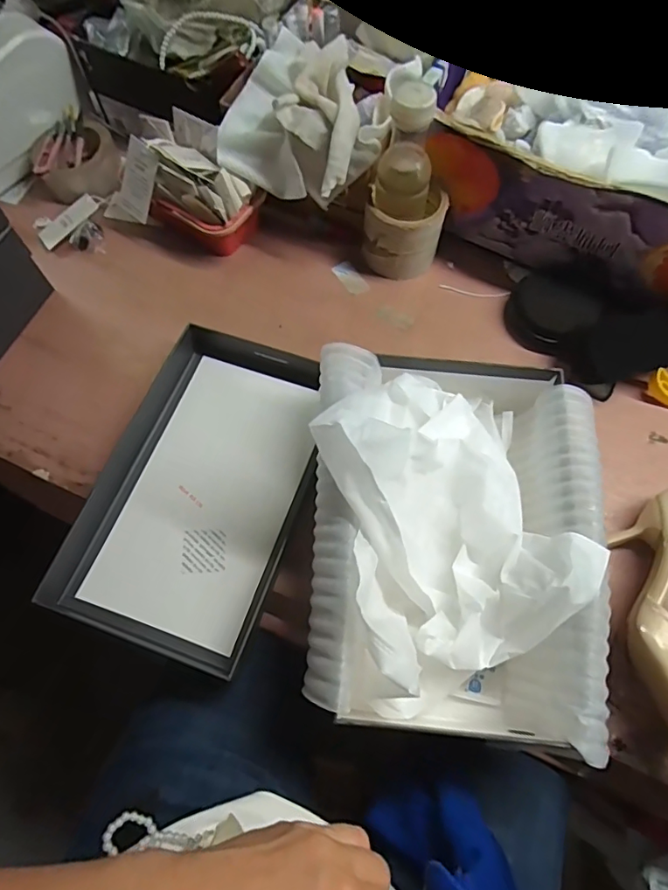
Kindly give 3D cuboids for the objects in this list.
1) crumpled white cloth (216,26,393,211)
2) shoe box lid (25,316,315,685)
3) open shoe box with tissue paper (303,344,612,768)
[{"bbox_3d":[-0.029,-0.345,0.539,0.166,0.085,0.147,27,70,11],"label":"crumpled white cloth"},{"bbox_3d":[-0.123,0.038,0.497,0.178,0.037,0.305,18,69,7],"label":"shoe box lid"},{"bbox_3d":[0.094,0.066,0.419,0.226,0.143,0.298,5,68,2],"label":"open shoe box with tissue paper"}]

